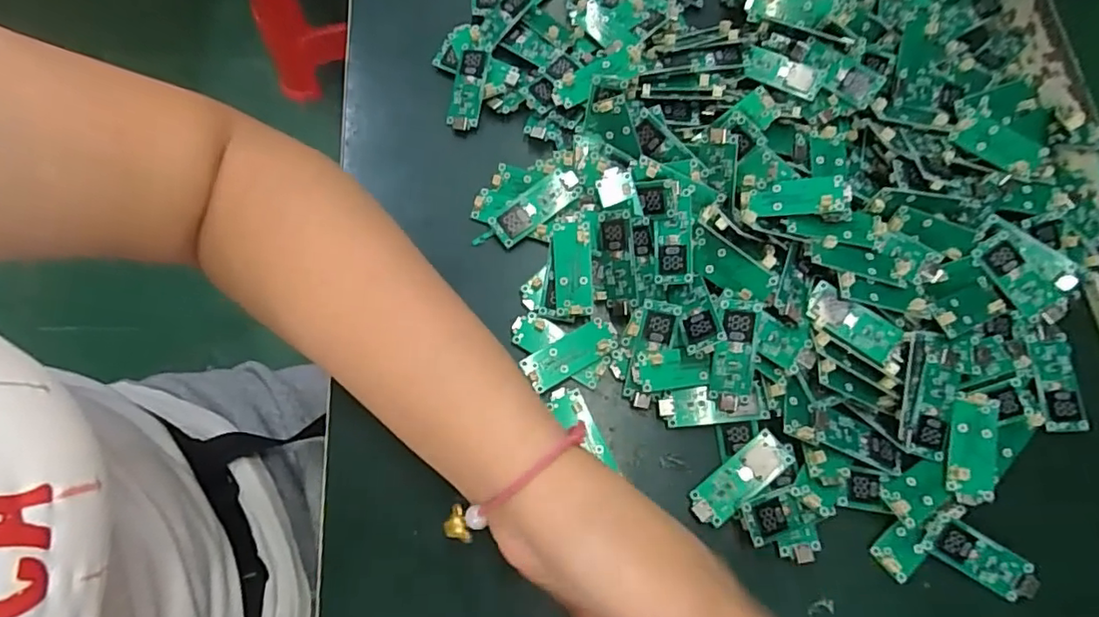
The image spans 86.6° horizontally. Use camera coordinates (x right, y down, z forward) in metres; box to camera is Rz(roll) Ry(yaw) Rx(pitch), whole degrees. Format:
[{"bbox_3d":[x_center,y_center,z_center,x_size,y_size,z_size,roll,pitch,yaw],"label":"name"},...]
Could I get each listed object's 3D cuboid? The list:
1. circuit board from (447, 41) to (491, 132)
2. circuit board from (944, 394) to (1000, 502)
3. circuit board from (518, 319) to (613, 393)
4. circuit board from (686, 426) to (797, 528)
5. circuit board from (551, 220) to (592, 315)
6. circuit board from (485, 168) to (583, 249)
[{"bbox_3d":[-0.046,-0.127,0.331,0.018,0.007,0.051,11,86,1],"label":"circuit board"},{"bbox_3d":[0.196,0.064,0.269,0.020,0.004,0.050,11,72,12],"label":"circuit board"},{"bbox_3d":[0.010,0.022,0.287,0.049,0.005,0.019,-29,75,-11],"label":"circuit board"},{"bbox_3d":[0.088,0.078,0.268,0.051,0.008,0.018,-36,77,-13],"label":"circuit board"},{"bbox_3d":[0.012,-0.020,0.295,0.019,0.005,0.047,-5,83,9],"label":"circuit board"},{"bbox_3d":[-0.007,-0.054,0.309,0.051,0.005,0.018,-37,93,-2],"label":"circuit board"}]

